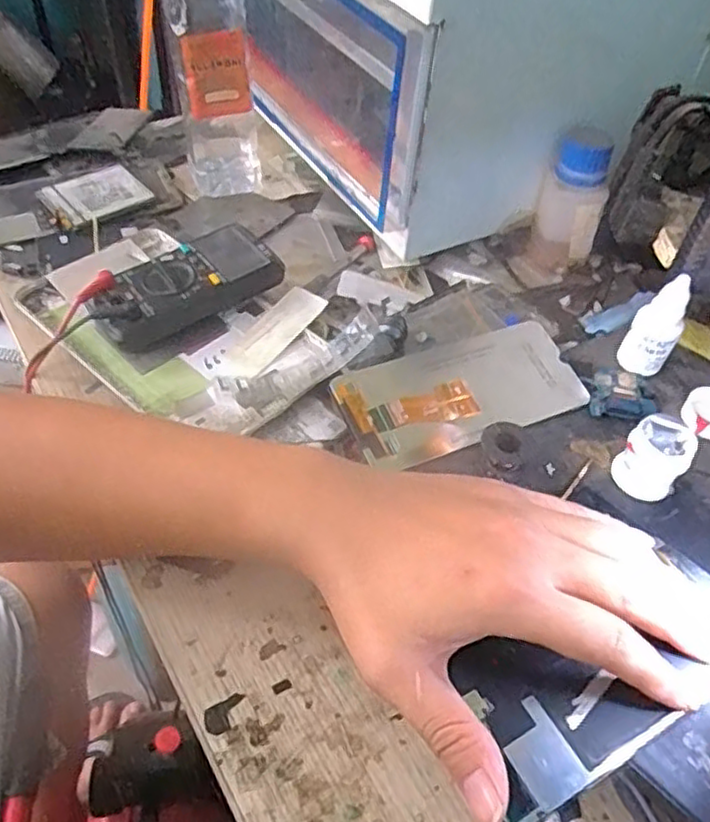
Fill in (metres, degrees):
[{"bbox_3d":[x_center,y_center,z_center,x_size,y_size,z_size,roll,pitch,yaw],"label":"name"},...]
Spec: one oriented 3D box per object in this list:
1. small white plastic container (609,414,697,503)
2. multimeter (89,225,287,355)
[{"bbox_3d":[0.170,0.026,0.391,0.036,0.035,0.032,-34,60,-30],"label":"small white plastic container"},{"bbox_3d":[-0.117,-0.085,0.479,0.124,0.033,0.061,-26,56,-26],"label":"multimeter"}]

